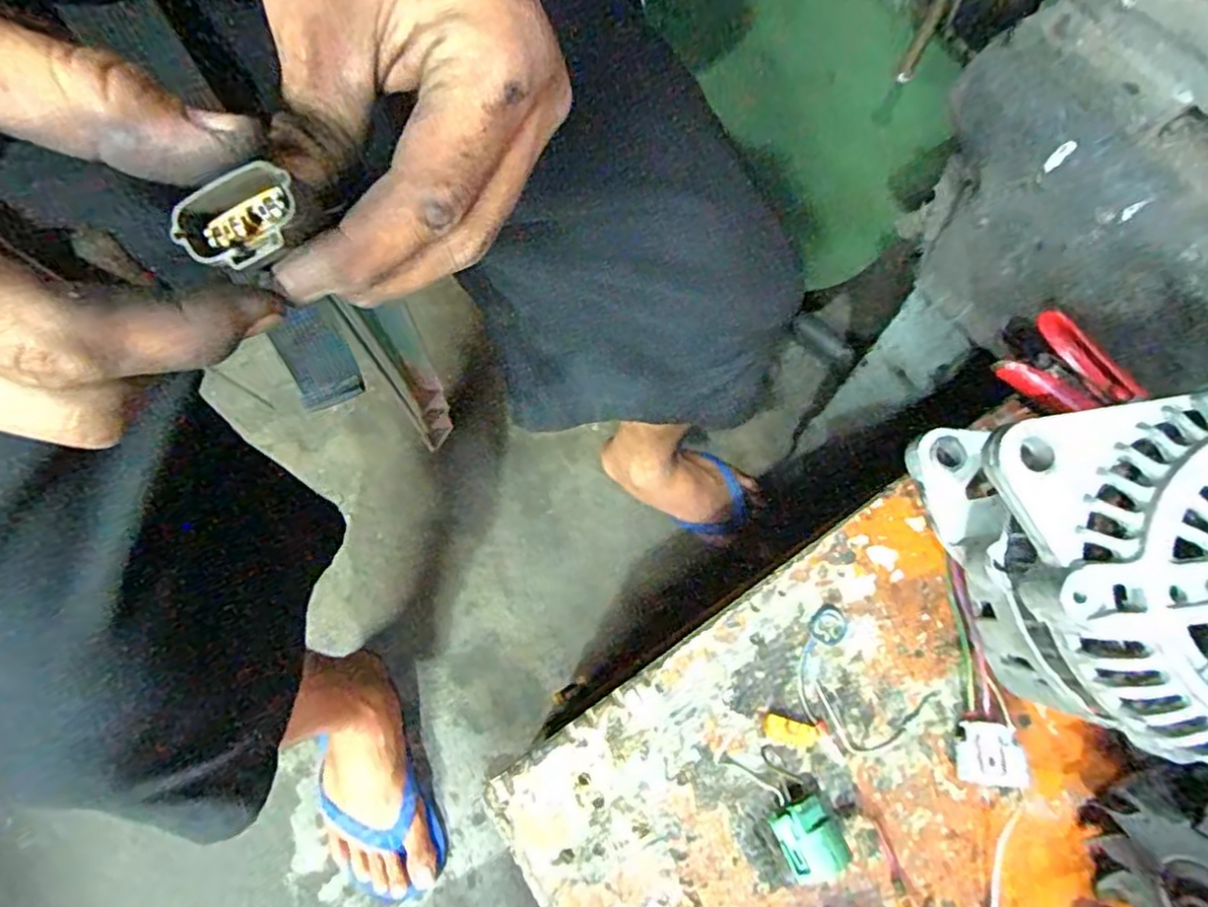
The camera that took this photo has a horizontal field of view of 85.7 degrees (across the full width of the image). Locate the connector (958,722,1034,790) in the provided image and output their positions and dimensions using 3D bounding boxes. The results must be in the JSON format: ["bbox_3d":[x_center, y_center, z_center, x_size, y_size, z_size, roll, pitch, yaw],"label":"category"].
[{"bbox_3d":[0.179,0.140,0.302,0.024,0.019,0.027,7,69,0],"label":"connector"}]

